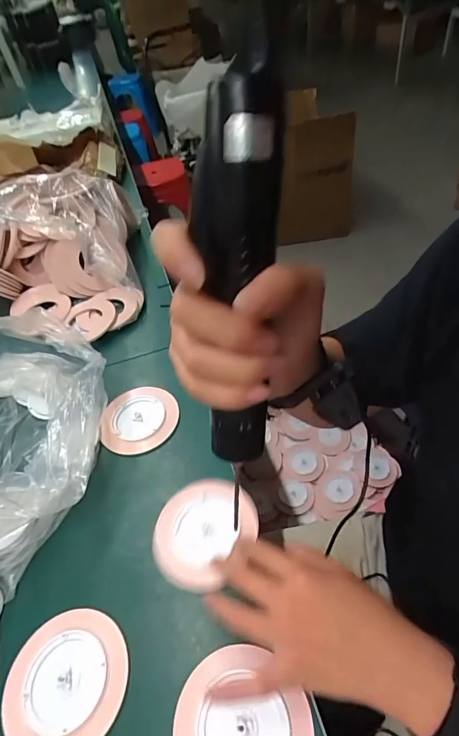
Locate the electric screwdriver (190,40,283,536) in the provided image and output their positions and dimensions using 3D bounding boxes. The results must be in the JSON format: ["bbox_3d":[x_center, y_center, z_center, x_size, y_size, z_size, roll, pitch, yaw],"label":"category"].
[{"bbox_3d":[0.004,-0.028,0.215,0.037,0.221,0.028,5,21,11],"label":"electric screwdriver"}]

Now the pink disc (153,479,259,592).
[{"bbox_3d":[-0.028,0.159,0.403,0.091,0.019,0.104,27,54,28],"label":"pink disc"}]

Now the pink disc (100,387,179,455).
[{"bbox_3d":[-0.113,0.062,0.514,0.093,0.016,0.098,-3,46,3],"label":"pink disc"}]

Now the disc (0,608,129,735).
[{"bbox_3d":[-0.136,0.258,0.332,0.099,0.004,0.096,-6,46,6],"label":"disc"}]

